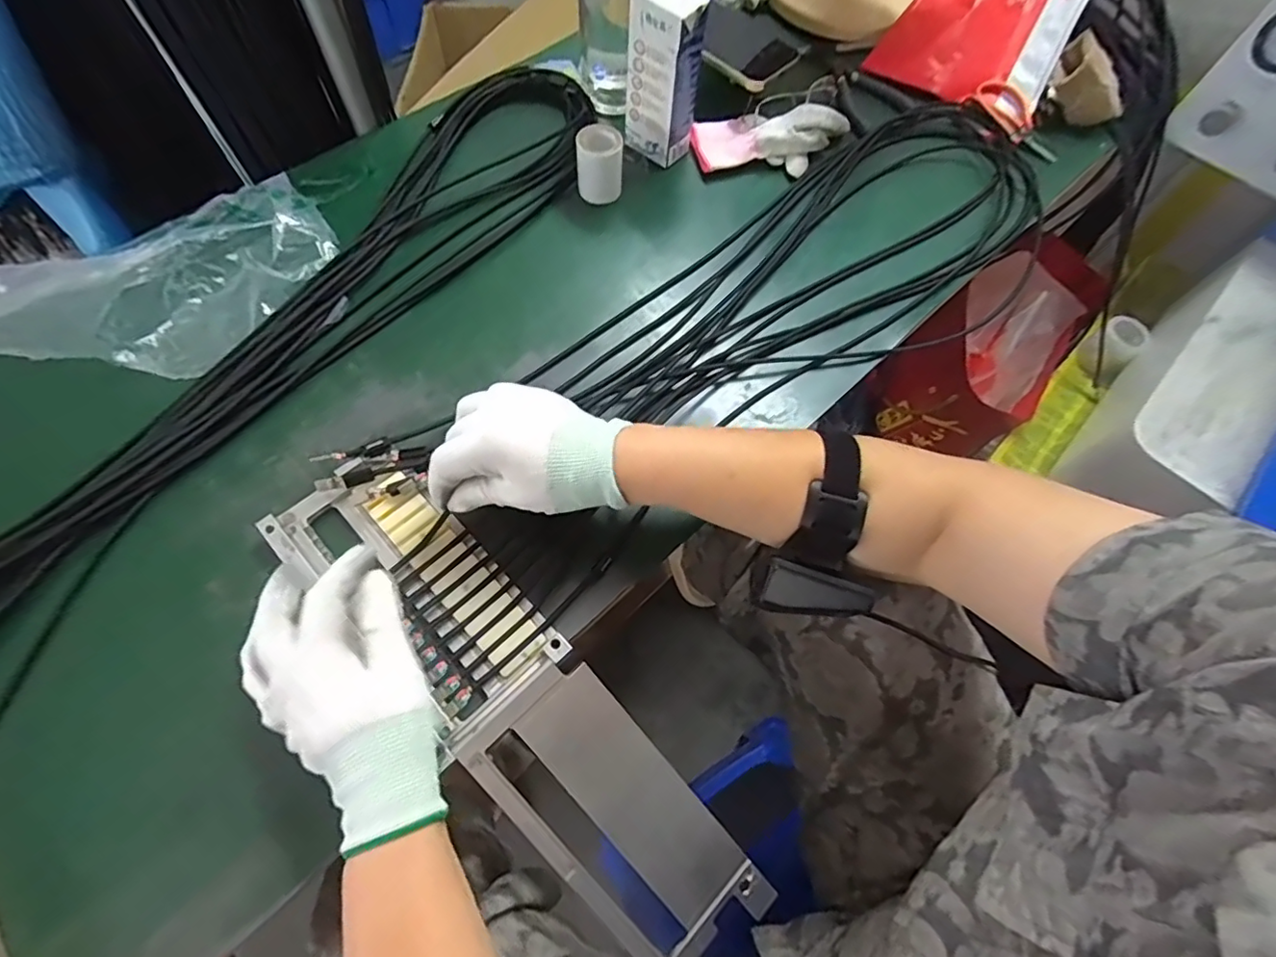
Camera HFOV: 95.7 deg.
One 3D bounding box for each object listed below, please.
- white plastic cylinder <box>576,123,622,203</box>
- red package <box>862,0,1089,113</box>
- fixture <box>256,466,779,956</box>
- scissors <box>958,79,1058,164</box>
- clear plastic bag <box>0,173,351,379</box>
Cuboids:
[{"bbox_3d":[-0.035,-0.287,0.534,0.040,0.058,0.036,2,64,-3],"label":"white plastic cylinder"},{"bbox_3d":[0.390,-0.520,0.623,0.172,0.033,0.246,32,97,15],"label":"red package"},{"bbox_3d":[-0.076,0.141,0.363,0.093,0.044,0.387,-42,84,-20],"label":"fixture"},{"bbox_3d":[0.404,-0.381,0.609,0.050,0.017,0.117,-40,76,-7],"label":"scissors"},{"bbox_3d":[-0.399,-0.159,0.442,0.302,0.067,0.172,-24,68,-14],"label":"clear plastic bag"}]

